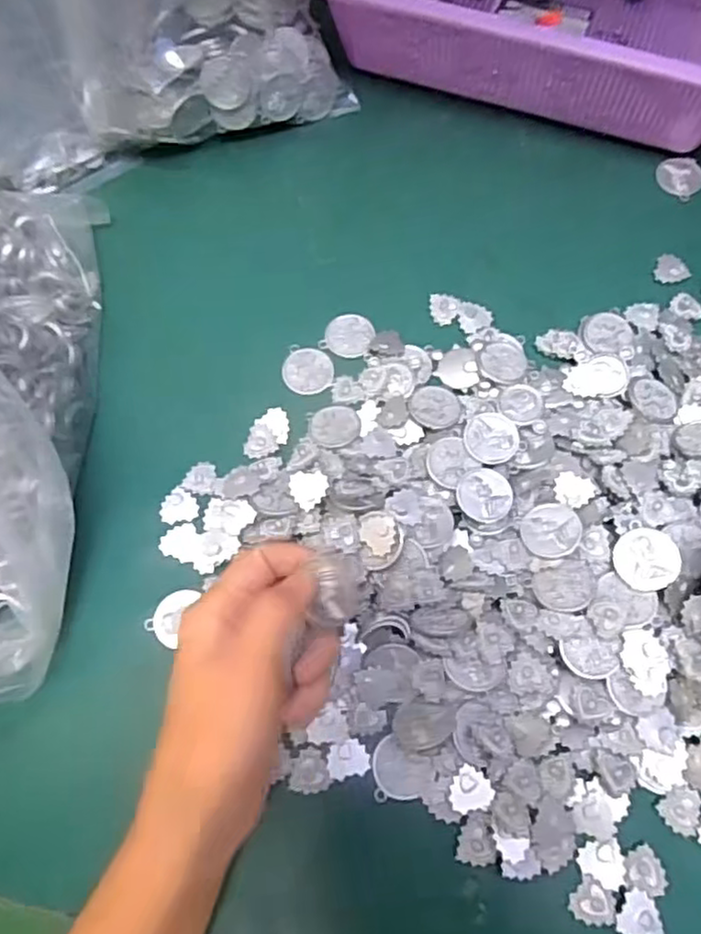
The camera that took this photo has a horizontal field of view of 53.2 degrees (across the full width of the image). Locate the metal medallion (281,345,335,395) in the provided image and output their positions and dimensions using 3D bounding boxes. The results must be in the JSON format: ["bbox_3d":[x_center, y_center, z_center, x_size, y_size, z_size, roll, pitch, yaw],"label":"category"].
[{"bbox_3d":[-0.024,-0.056,0.404,0.029,0.004,0.028,0,70,1],"label":"metal medallion"}]

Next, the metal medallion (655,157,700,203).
[{"bbox_3d":[0.213,-0.188,0.451,0.029,0.004,0.031,-38,74,-12],"label":"metal medallion"}]

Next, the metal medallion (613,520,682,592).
[{"bbox_3d":[0.143,0.044,0.339,0.029,0.006,0.030,-6,74,21],"label":"metal medallion"}]

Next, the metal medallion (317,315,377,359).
[{"bbox_3d":[-0.001,-0.078,0.413,0.028,0.004,0.028,16,71,6],"label":"metal medallion"}]

